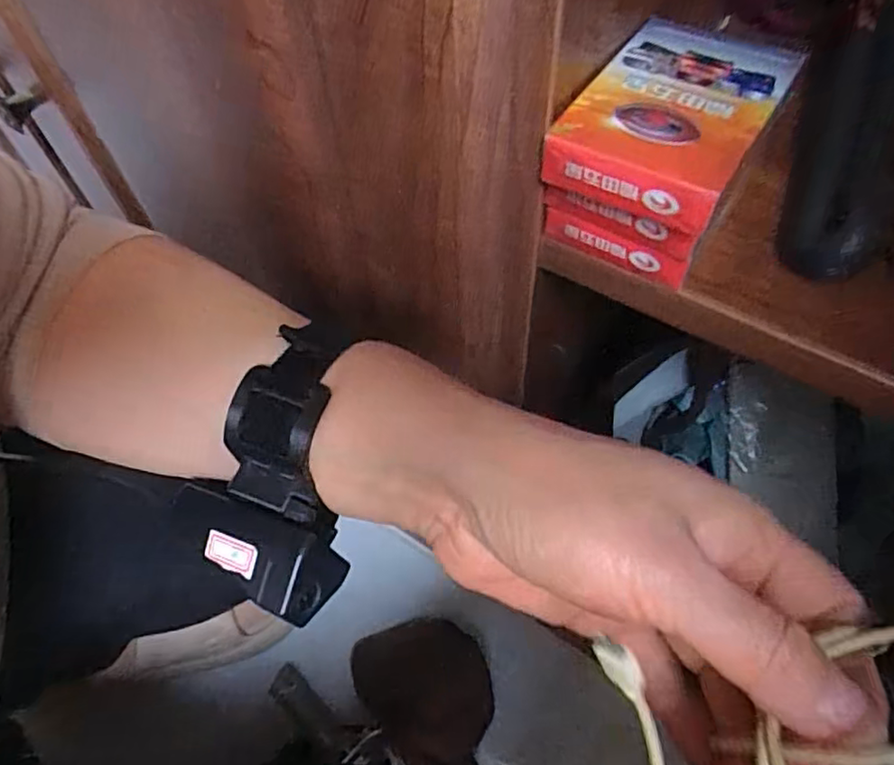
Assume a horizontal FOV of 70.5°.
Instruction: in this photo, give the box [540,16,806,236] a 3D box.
[{"bbox_3d":[0.081,-0.094,0.225,0.059,0.018,0.087,28,62,20],"label":"box"}]

